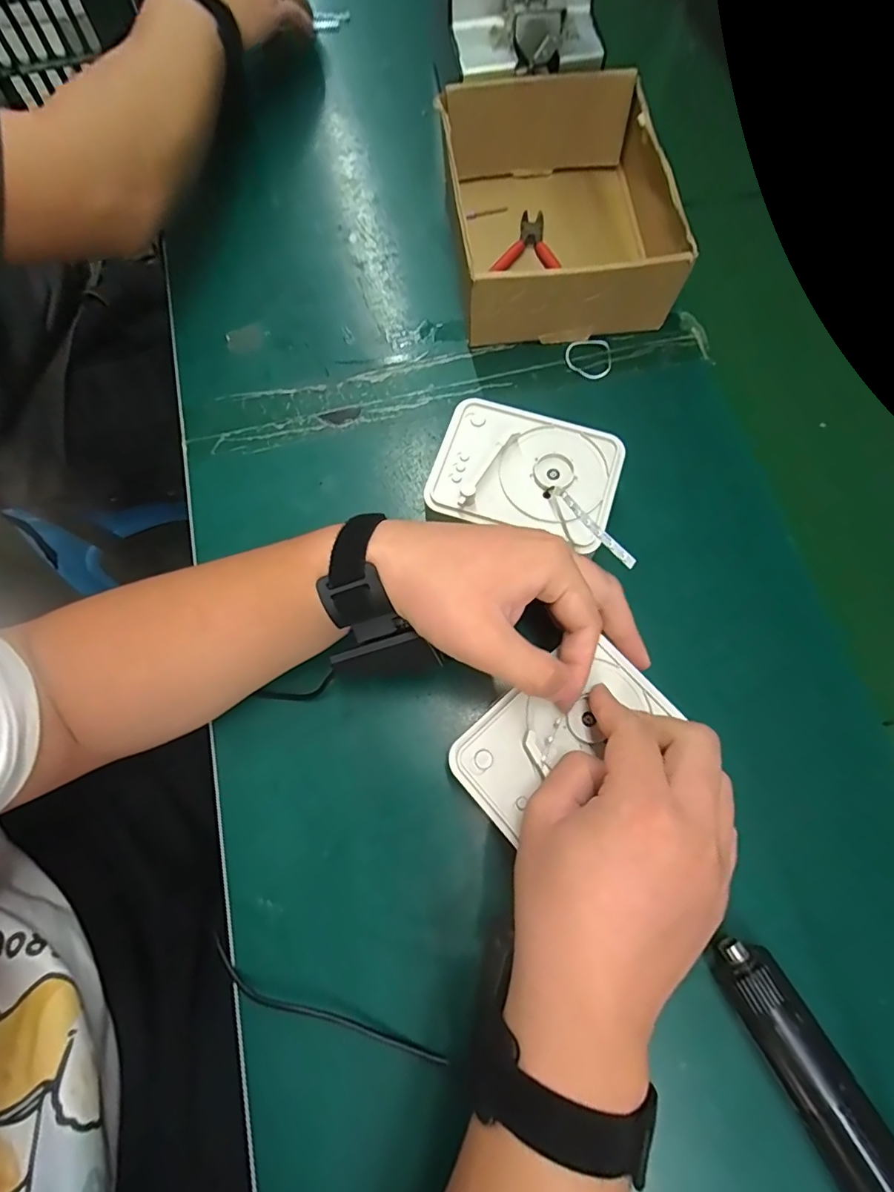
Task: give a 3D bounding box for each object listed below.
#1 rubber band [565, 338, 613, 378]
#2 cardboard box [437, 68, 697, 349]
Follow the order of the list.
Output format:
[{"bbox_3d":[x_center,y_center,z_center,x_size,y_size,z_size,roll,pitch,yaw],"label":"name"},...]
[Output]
[{"bbox_3d":[0.120,-0.200,0.440,0.037,0.004,0.037,-1,84,6],"label":"rubber band"},{"bbox_3d":[0.093,-0.324,0.444,0.174,0.075,0.206,-6,72,-3],"label":"cardboard box"}]

